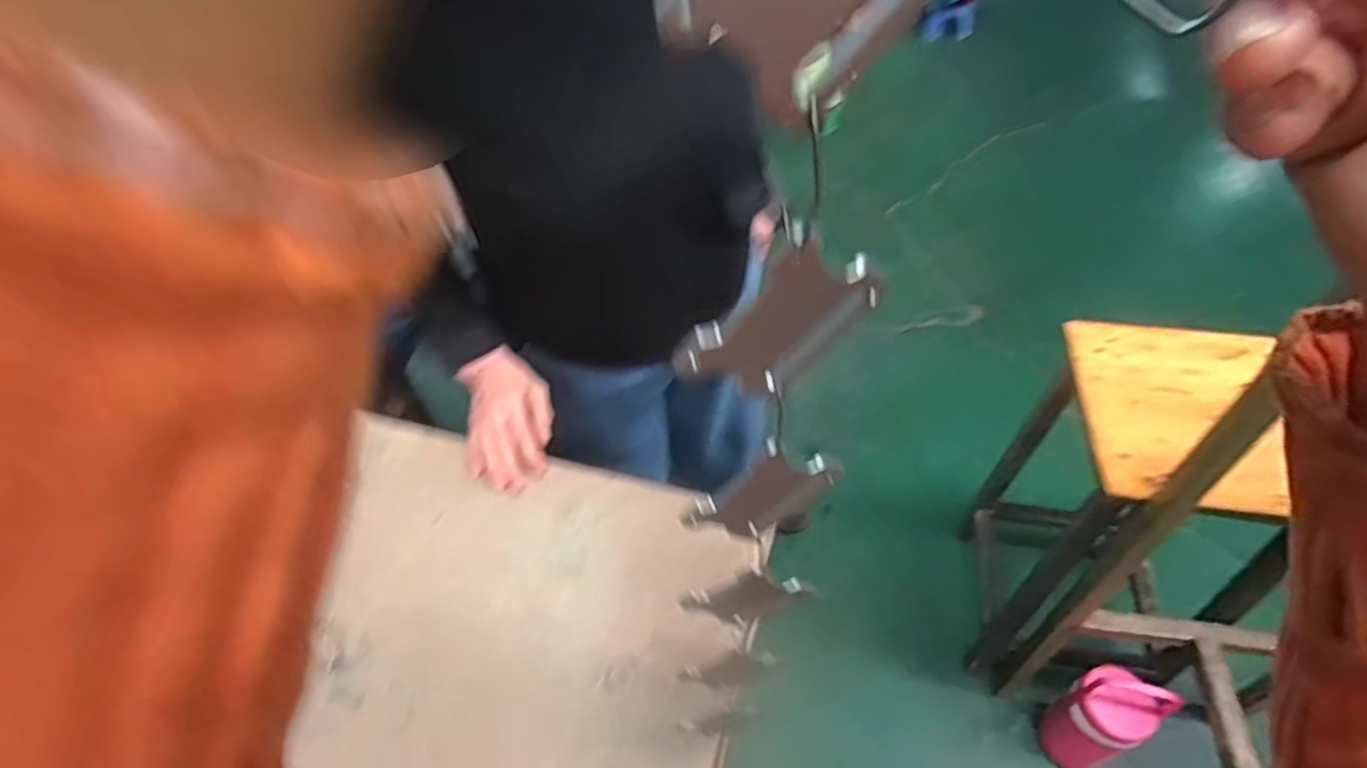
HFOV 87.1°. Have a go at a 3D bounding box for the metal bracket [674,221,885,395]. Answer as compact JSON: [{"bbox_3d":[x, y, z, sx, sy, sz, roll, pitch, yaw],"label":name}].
[{"bbox_3d":[0.026,-0.017,0.191,0.057,0.053,0.006,-17,50,-10],"label":"metal bracket"}]

